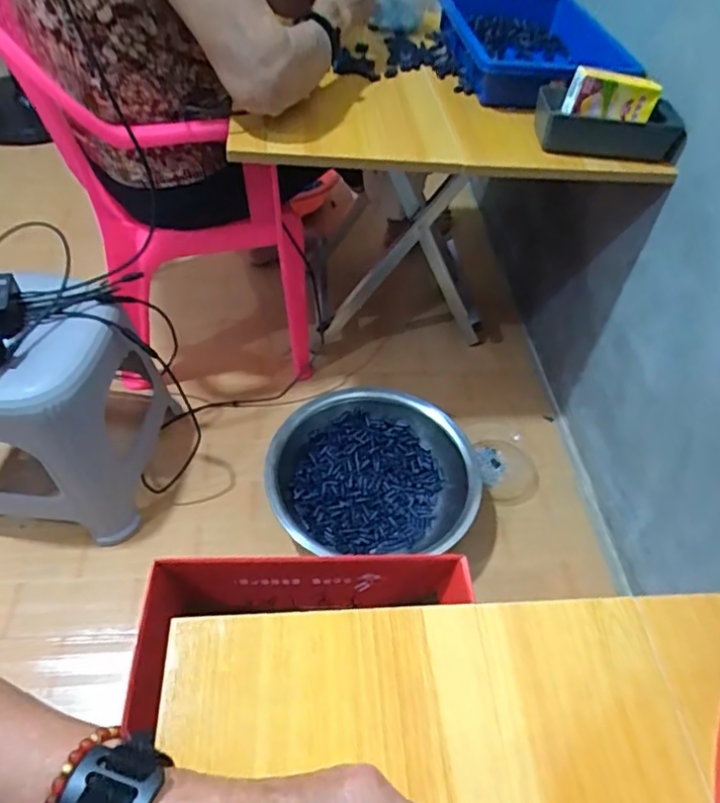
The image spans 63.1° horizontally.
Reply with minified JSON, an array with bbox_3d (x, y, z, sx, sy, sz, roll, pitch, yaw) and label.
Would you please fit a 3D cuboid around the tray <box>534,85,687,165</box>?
[{"bbox_3d":[0.336,-0.377,0.805,0.187,0.052,0.085,5,49,0],"label":"tray"}]

